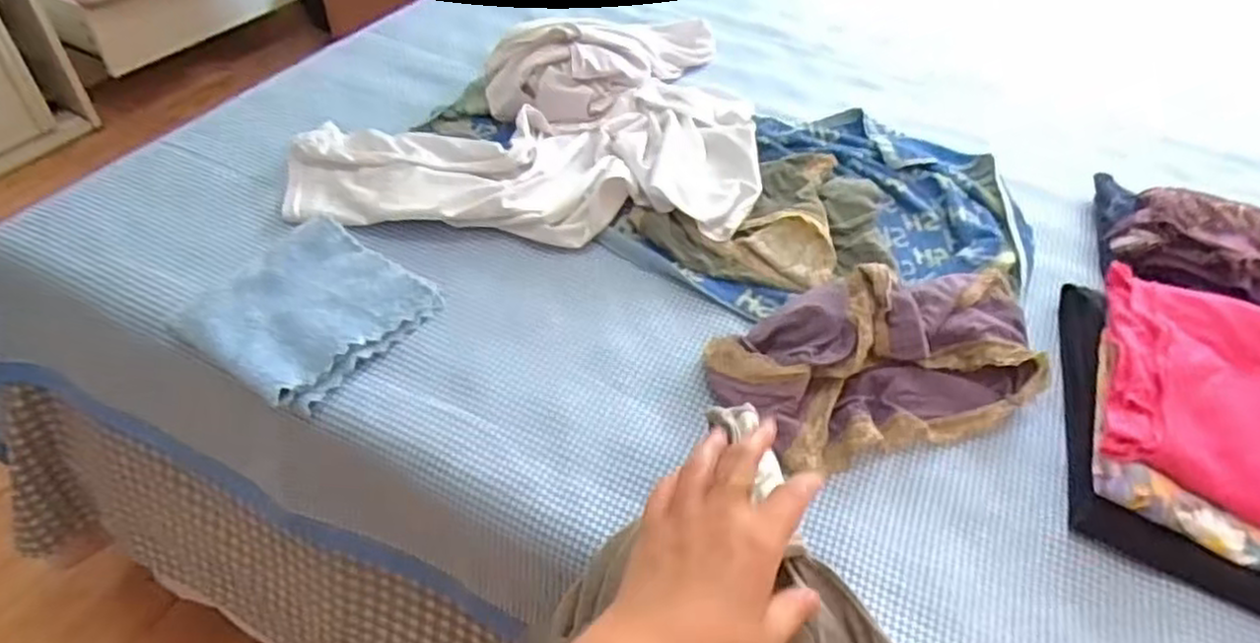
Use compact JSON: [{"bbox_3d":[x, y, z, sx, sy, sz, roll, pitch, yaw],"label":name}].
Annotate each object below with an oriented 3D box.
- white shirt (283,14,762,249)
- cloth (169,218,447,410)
[{"bbox_3d":[-0.085,-0.234,0.759,0.423,0.079,0.404,5,44,1],"label":"white shirt"},{"bbox_3d":[-0.239,-0.010,0.558,0.127,0.026,0.143,28,49,23],"label":"cloth"}]

